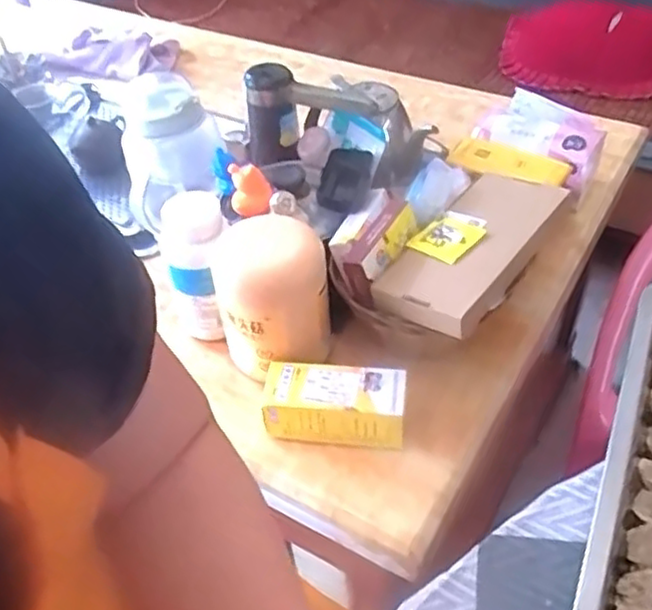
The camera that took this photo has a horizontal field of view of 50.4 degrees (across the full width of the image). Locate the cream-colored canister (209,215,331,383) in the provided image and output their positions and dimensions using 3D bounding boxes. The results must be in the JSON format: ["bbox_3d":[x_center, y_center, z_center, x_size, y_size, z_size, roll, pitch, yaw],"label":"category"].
[{"bbox_3d":[-0.056,-0.009,0.705,0.104,0.148,0.118,-13,44,-10],"label":"cream-colored canister"}]

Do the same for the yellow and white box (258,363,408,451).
[{"bbox_3d":[0.007,0.099,0.681,0.136,0.060,0.060,5,44,8],"label":"yellow and white box"}]

